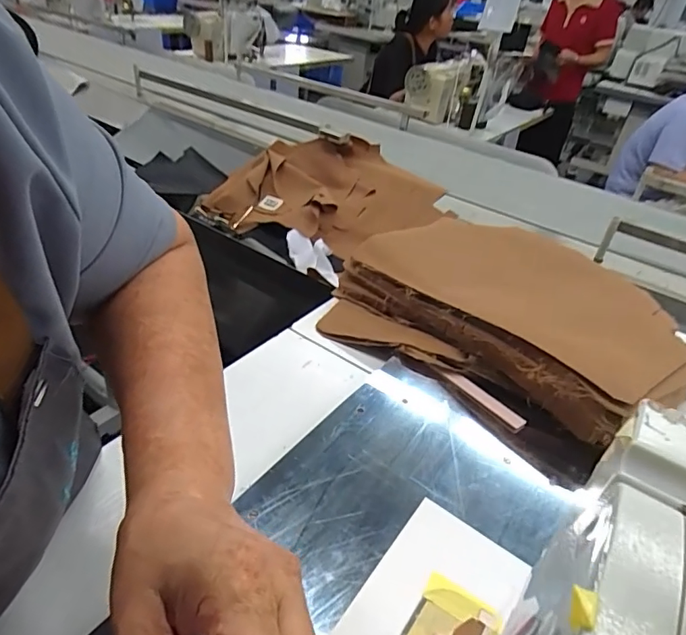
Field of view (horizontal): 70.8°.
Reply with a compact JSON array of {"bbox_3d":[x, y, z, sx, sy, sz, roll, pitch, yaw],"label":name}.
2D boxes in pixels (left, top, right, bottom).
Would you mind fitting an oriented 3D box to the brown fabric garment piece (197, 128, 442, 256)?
[{"bbox_3d":[-0.054,-0.328,1.217,0.564,0.070,0.372,13,62,12],"label":"brown fabric garment piece"}]

